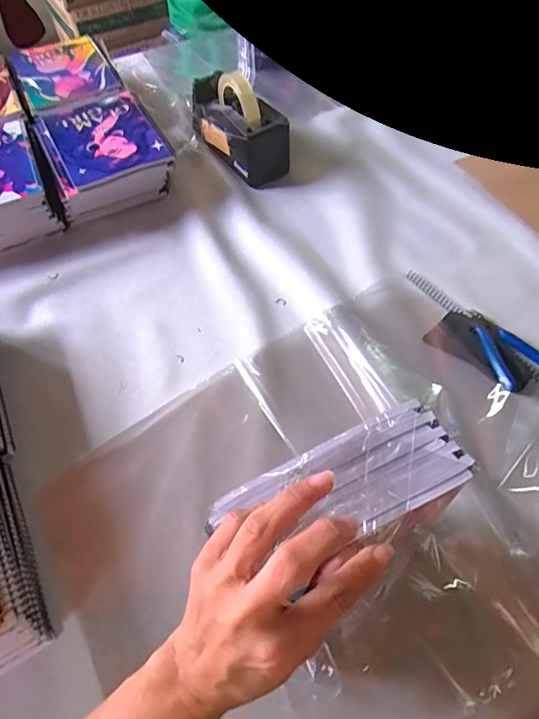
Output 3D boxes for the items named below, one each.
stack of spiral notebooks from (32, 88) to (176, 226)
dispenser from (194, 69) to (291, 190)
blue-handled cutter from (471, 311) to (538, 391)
[{"bbox_3d":[-0.255,-0.309,0.739,0.182,0.092,0.206,-23,58,-11],"label":"stack of spiral notebooks"},{"bbox_3d":[-0.057,-0.382,0.752,0.078,0.118,0.199,-33,61,-17],"label":"dispenser"},{"bbox_3d":[0.283,-0.017,0.551,0.086,0.017,0.111,-16,57,-7],"label":"blue-handled cutter"}]

